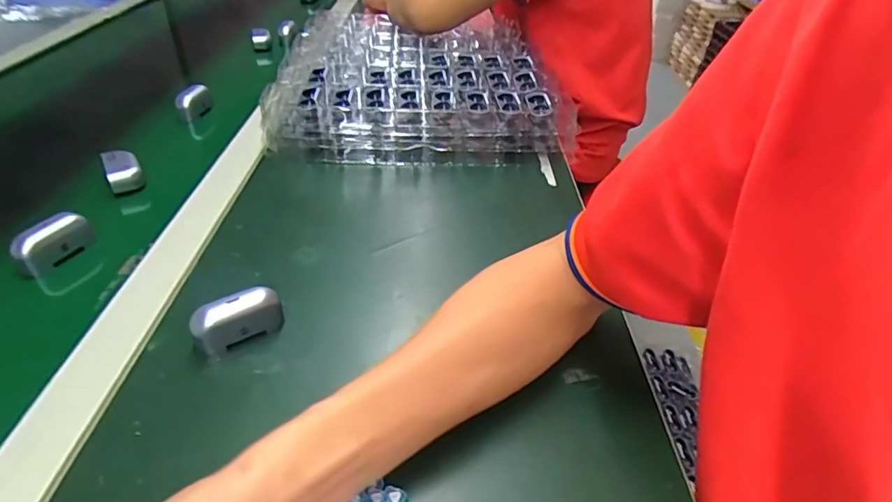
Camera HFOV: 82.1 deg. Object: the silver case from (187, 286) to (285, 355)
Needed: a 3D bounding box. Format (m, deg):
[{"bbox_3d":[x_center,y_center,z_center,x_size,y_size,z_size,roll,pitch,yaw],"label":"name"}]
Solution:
[{"bbox_3d":[-0.144,0.047,0.355,0.057,0.033,0.019,-20,43,-28],"label":"silver case"}]

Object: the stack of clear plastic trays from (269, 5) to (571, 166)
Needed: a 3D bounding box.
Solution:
[{"bbox_3d":[-0.036,-0.255,0.731,0.346,0.061,0.453,1,38,-4],"label":"stack of clear plastic trays"}]

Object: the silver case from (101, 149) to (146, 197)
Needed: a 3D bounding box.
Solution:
[{"bbox_3d":[-0.323,-0.081,0.513,0.030,0.025,0.055,-21,44,-29],"label":"silver case"}]

